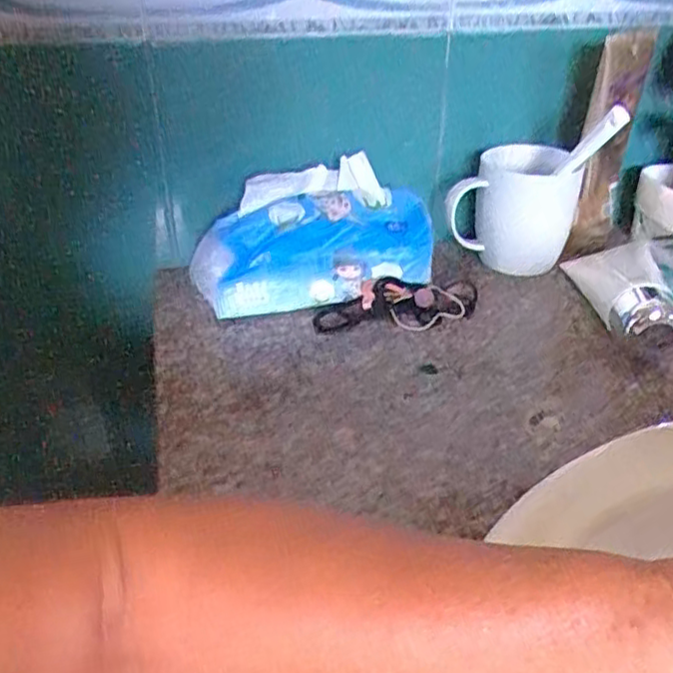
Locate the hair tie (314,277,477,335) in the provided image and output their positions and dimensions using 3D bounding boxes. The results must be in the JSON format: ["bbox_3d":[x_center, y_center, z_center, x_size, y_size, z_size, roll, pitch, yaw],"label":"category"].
[{"bbox_3d":[0.049,-0.027,0.556,0.130,0.022,0.049,-3,33,-2],"label":"hair tie"}]

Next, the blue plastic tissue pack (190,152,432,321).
[{"bbox_3d":[-0.018,-0.078,0.565,0.196,0.104,0.066,-11,34,-14],"label":"blue plastic tissue pack"}]

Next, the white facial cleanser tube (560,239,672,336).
[{"bbox_3d":[0.228,-0.039,0.537,0.054,0.046,0.138,0,33,2],"label":"white facial cleanser tube"}]

